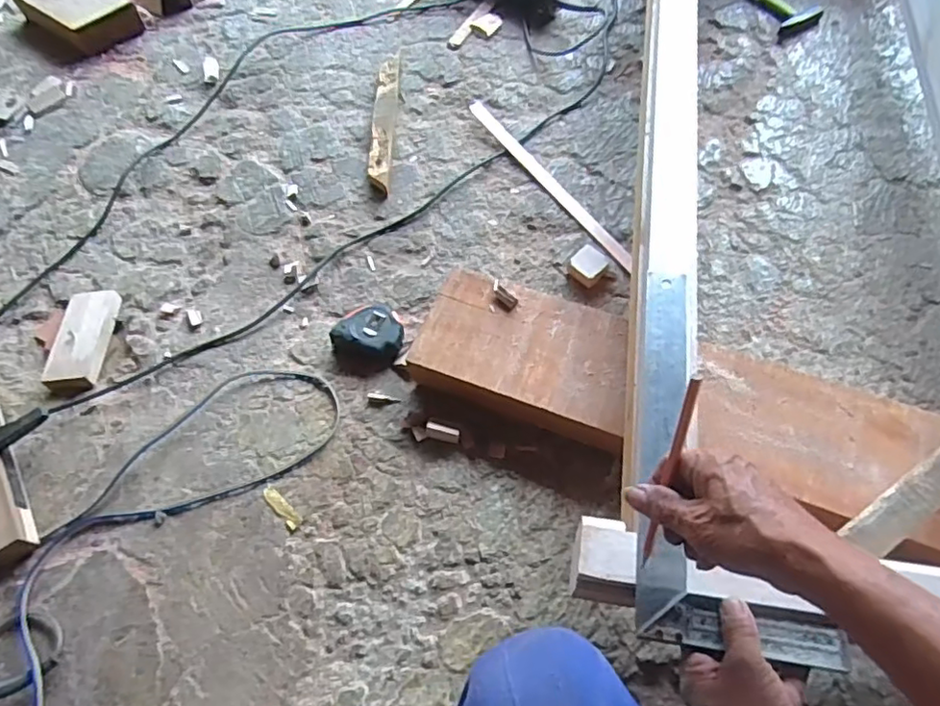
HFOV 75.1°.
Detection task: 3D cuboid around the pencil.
[{"bbox_3d":[0.147,0.095,0.457,0.010,0.173,0.016,11,24,9],"label":"pencil"}]

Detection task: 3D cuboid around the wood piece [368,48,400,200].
[{"bbox_3d":[-0.140,-0.378,0.996,0.037,0.024,0.295,-1,61,3],"label":"wood piece"}]

